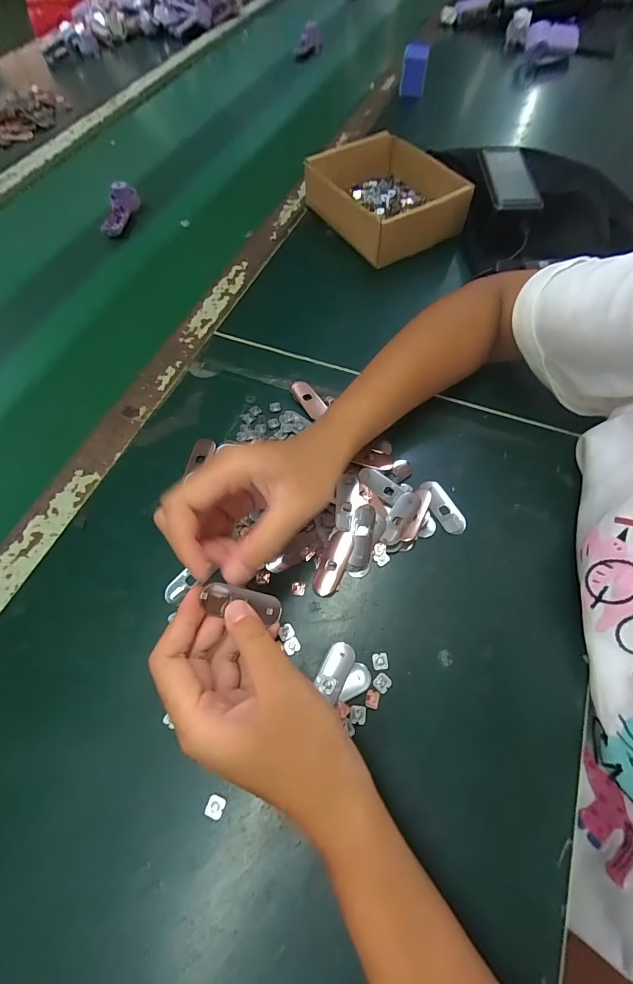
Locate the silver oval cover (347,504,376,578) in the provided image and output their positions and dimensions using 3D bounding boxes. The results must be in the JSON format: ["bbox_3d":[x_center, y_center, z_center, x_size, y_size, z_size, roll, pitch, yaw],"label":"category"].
[{"bbox_3d":[0.035,0.036,0.311,0.017,0.004,0.056,7,62,6],"label":"silver oval cover"}]

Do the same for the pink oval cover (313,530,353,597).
[{"bbox_3d":[0.013,0.054,0.305,0.021,0.005,0.051,20,64,13],"label":"pink oval cover"}]

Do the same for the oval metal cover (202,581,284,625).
[{"bbox_3d":[-0.042,0.066,0.240,0.047,0.004,0.017,20,60,-20],"label":"oval metal cover"}]

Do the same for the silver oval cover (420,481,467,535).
[{"bbox_3d":[0.102,0.012,0.328,0.017,0.005,0.050,-29,64,-12],"label":"silver oval cover"}]

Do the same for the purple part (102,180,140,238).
[{"bbox_3d":[-0.263,-0.379,0.547,0.037,0.035,0.083,-5,62,0],"label":"purple part"}]

